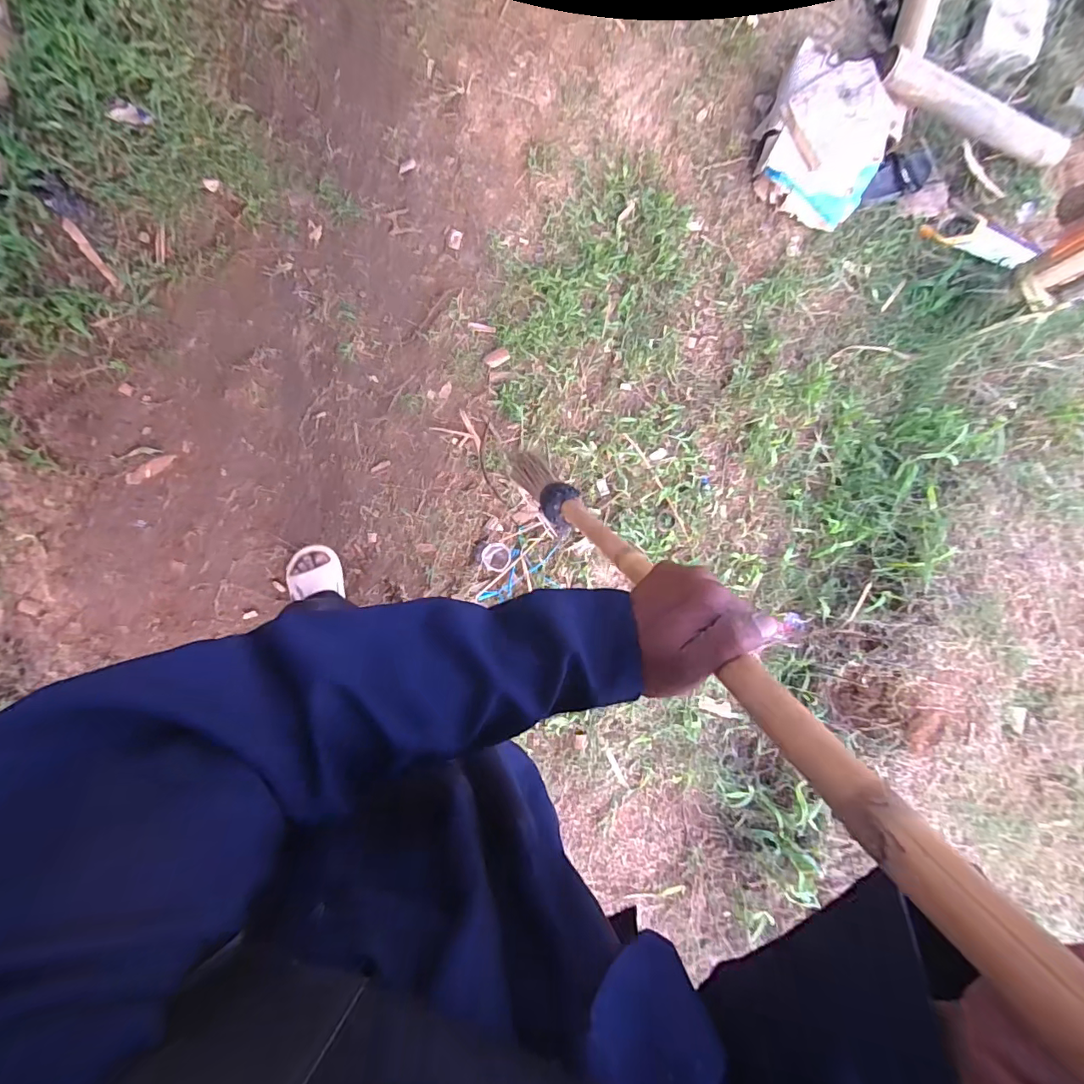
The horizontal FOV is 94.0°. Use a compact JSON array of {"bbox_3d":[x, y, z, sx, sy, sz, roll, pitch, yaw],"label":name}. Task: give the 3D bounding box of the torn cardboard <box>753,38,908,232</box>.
[{"bbox_3d":[0.756,-1.062,1.341,0.346,0.118,0.370,0,89,-10],"label":"torn cardboard"}]

